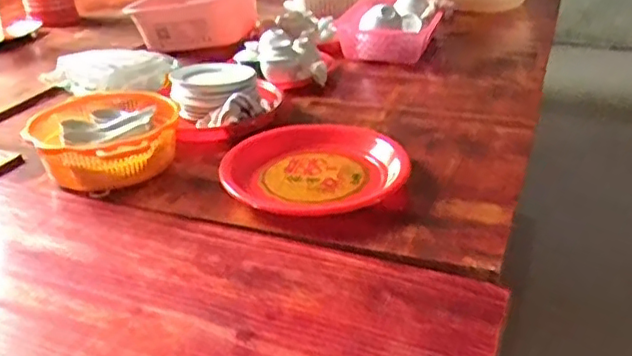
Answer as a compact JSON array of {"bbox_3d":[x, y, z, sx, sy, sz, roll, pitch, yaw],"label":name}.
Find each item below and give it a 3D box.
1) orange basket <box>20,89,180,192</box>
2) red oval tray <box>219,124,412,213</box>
[{"bbox_3d":[-0.314,-0.052,0.957,0.214,0.076,0.247,-8,28,-8],"label":"orange basket"},{"bbox_3d":[-0.002,-0.017,0.899,0.254,0.041,0.216,-5,28,-3],"label":"red oval tray"}]

